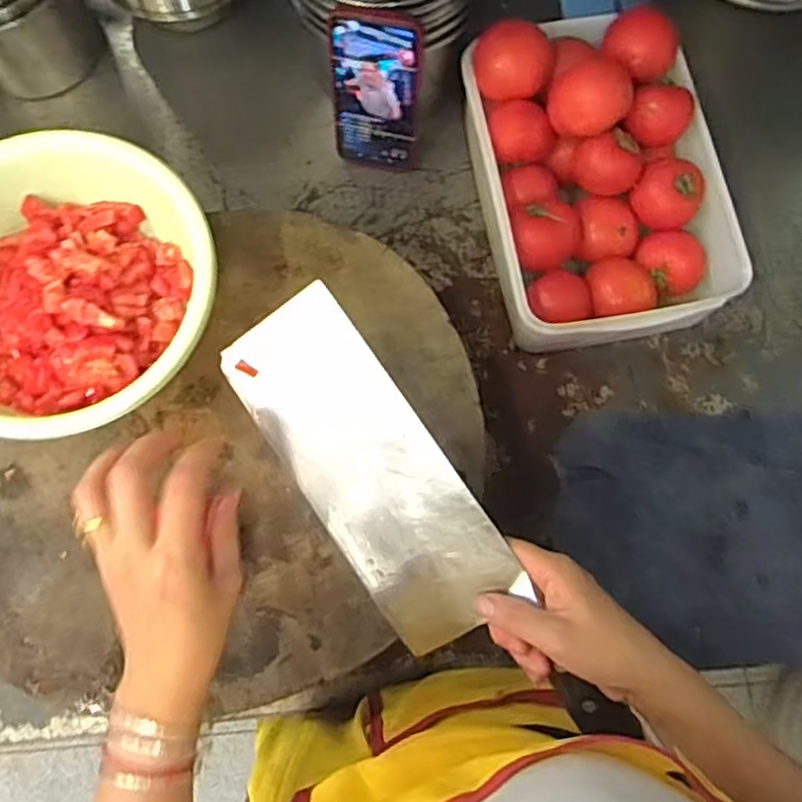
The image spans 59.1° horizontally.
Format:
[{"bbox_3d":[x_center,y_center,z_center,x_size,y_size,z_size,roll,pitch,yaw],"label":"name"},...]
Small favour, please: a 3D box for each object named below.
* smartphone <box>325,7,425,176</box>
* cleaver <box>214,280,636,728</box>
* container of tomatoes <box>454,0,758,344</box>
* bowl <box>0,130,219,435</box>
[{"bbox_3d":[-0.021,-0.276,0.640,0.081,0.161,0.012,11,65,5],"label":"smartphone"},{"bbox_3d":[0.012,0.082,0.445,0.097,0.026,0.319,-36,92,18],"label":"cleaver"},{"bbox_3d":[0.171,-0.191,0.636,0.201,0.118,0.289,-10,76,-3],"label":"container of tomatoes"},{"bbox_3d":[-0.254,-0.083,0.536,0.213,0.072,0.217,0,76,0],"label":"bowl"}]

